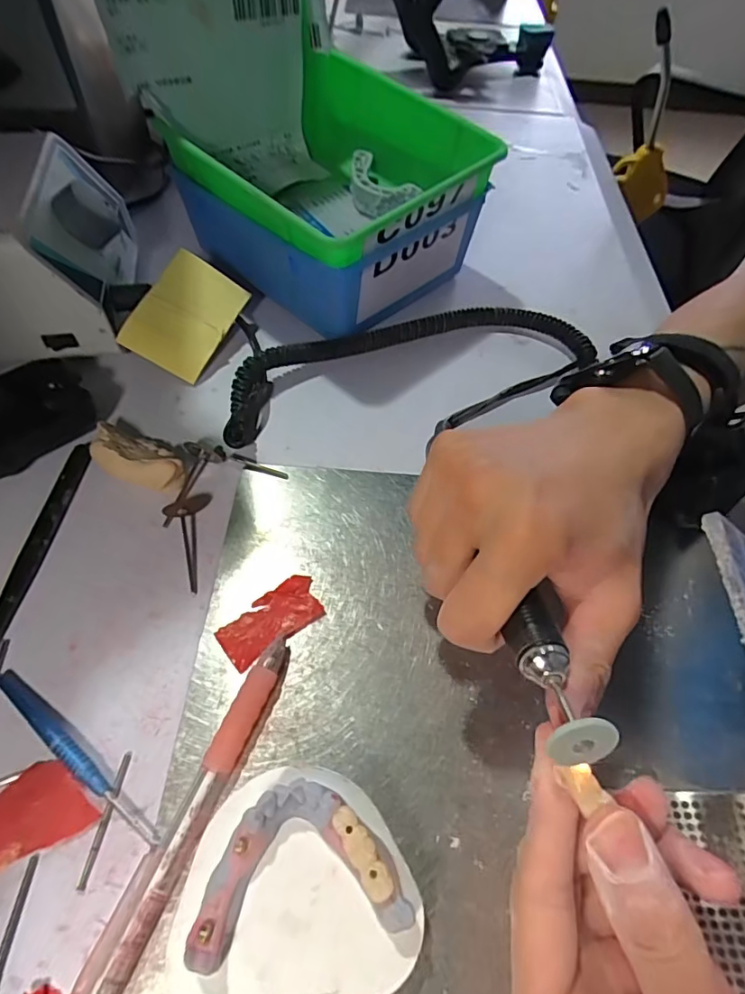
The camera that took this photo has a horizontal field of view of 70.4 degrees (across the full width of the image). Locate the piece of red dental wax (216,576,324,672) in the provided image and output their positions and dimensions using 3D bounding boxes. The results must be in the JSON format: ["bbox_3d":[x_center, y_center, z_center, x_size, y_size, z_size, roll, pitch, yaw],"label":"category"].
[{"bbox_3d":[-0.046,0.056,0.241,0.047,0.005,0.024,-31,63,-22],"label":"piece of red dental wax"}]

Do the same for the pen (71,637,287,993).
[{"bbox_3d":[-0.067,0.115,0.197,0.016,0.012,0.130,20,57,10],"label":"pen"}]

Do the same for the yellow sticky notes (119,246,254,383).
[{"bbox_3d":[-0.115,-0.113,0.327,0.050,0.005,0.071,30,73,-9],"label":"yellow sticky notes"}]

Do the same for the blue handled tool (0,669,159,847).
[{"bbox_3d":[-0.118,0.100,0.207,0.096,0.007,0.009,35,61,18],"label":"blue handled tool"}]

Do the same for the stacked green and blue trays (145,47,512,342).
[{"bbox_3d":[-0.023,-0.199,0.357,0.154,0.101,0.153,39,62,20],"label":"stacked green and blue trays"}]

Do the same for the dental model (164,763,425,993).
[{"bbox_3d":[-0.026,0.128,0.177,0.077,0.030,0.066,-7,57,-8],"label":"dental model"}]

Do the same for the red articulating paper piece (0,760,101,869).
[{"bbox_3d":[-0.126,0.119,0.196,0.036,0.004,0.030,-38,66,-25],"label":"red articulating paper piece"}]

